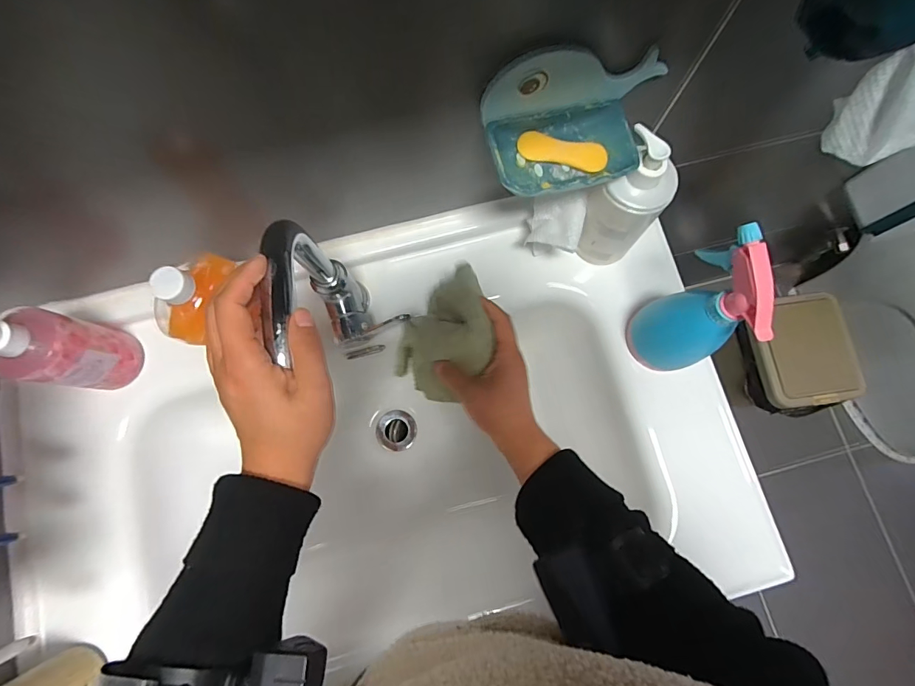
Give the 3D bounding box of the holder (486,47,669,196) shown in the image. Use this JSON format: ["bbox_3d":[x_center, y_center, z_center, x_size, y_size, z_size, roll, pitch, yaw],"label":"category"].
[{"bbox_3d":[0.105,-0.187,0.368,0.159,0.069,0.100,-11,78,-3],"label":"holder"}]

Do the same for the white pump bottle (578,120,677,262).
[{"bbox_3d":[0.174,-0.142,0.456,0.071,0.176,0.062,40,81,7],"label":"white pump bottle"}]

